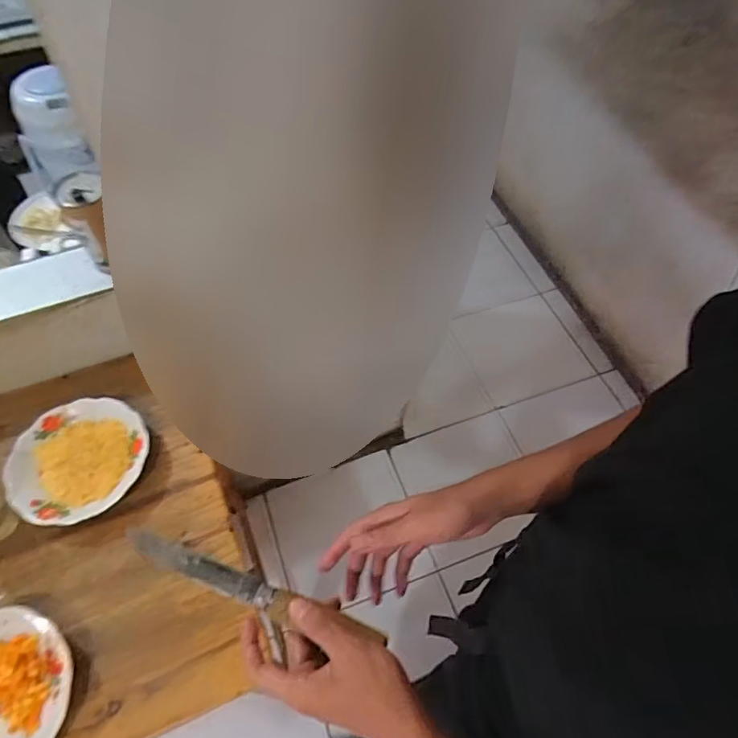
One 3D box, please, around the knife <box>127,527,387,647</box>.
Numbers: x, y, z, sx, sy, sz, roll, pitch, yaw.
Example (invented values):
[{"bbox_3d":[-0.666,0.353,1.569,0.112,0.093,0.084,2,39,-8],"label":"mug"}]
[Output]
[{"bbox_3d":[-0.103,0.189,0.450,0.228,0.016,0.026,21,53,7],"label":"knife"}]

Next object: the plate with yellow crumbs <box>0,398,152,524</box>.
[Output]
[{"bbox_3d":[-0.451,0.142,0.823,0.201,0.033,0.186,1,64,-2],"label":"plate with yellow crumbs"}]

